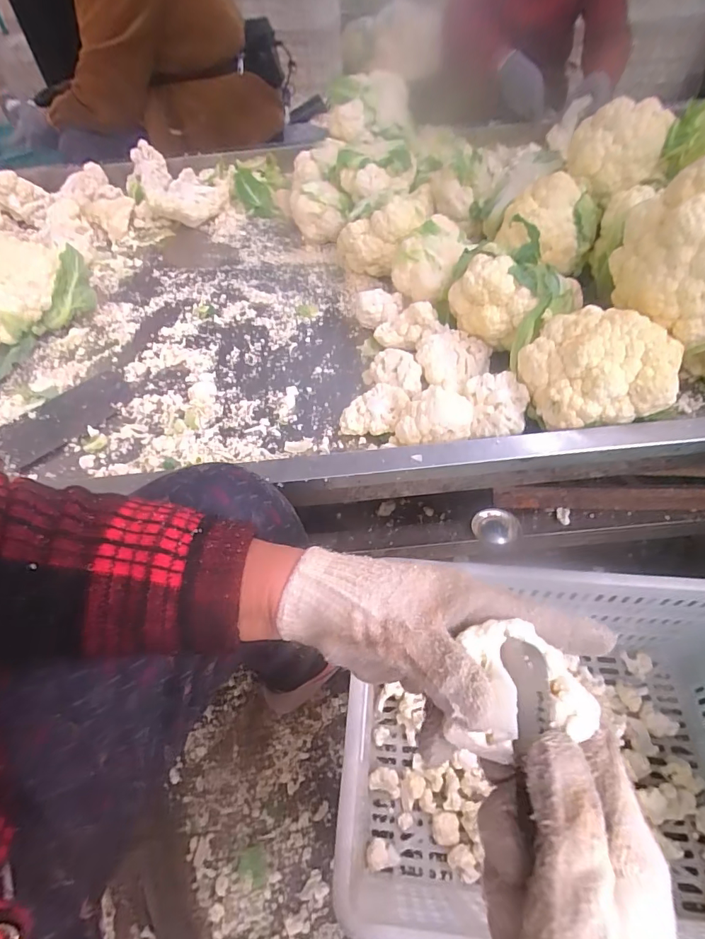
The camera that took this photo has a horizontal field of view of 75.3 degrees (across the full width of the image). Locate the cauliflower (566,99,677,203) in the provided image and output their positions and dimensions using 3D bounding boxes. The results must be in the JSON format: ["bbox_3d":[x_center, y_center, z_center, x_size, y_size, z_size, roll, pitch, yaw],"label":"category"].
[{"bbox_3d":[0.378,-0.463,0.659,0.119,0.100,0.089,19,56,19],"label":"cauliflower"}]

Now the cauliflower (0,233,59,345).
[{"bbox_3d":[-0.553,-0.296,0.738,0.159,0.133,0.184,-31,56,-18],"label":"cauliflower"}]

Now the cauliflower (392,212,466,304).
[{"bbox_3d":[0.123,-0.322,0.700,0.100,0.078,0.118,24,58,21],"label":"cauliflower"}]

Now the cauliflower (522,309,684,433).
[{"bbox_3d":[0.269,-0.115,0.501,0.142,0.087,0.114,-6,52,1],"label":"cauliflower"}]

